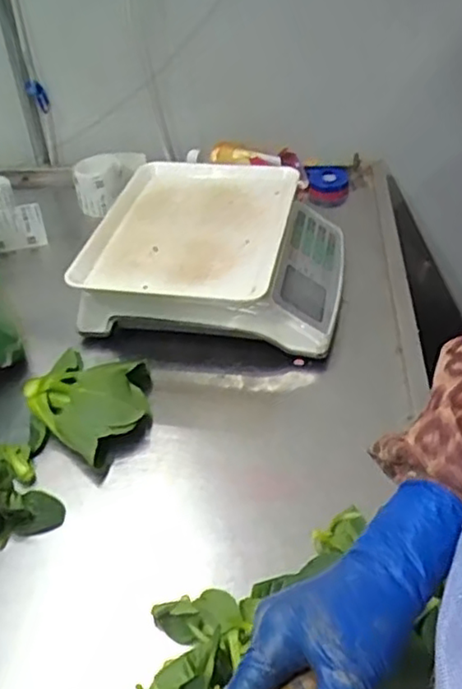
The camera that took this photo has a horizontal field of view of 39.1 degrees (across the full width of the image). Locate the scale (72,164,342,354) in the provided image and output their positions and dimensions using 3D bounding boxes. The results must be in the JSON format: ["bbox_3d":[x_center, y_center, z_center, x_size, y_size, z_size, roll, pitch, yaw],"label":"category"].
[{"bbox_3d":[-0.006,-0.108,0.757,0.268,0.093,0.273,7,42,10],"label":"scale"}]

